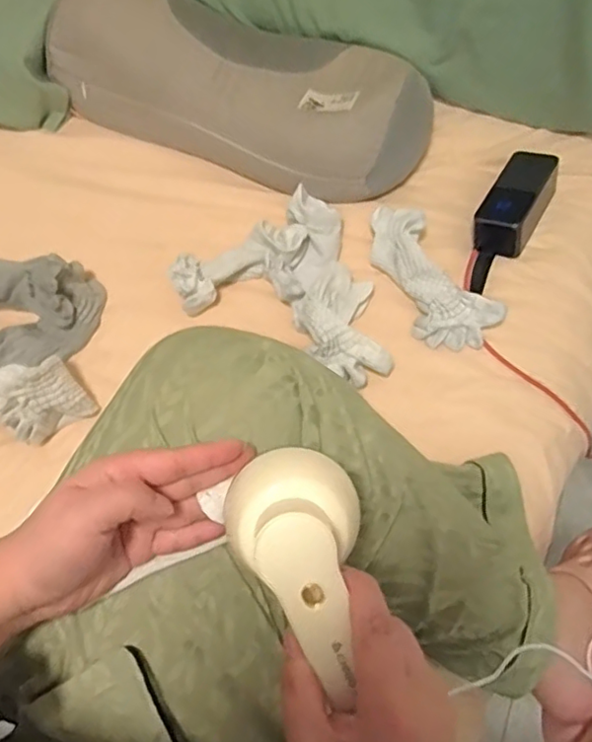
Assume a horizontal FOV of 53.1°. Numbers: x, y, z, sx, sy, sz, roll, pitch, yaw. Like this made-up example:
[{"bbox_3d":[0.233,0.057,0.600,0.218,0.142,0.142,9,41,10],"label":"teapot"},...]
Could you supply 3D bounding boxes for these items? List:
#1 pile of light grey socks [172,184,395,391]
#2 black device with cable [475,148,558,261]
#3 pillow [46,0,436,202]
[{"bbox_3d":[-0.008,-0.074,0.623,0.194,0.049,0.231,-25,66,-11],"label":"pile of light grey socks"},{"bbox_3d":[0.250,-0.192,0.672,0.064,0.040,0.151,28,67,14],"label":"black device with cable"},{"bbox_3d":[-0.068,-0.350,0.718,0.454,0.113,0.199,28,67,13],"label":"pillow"}]

